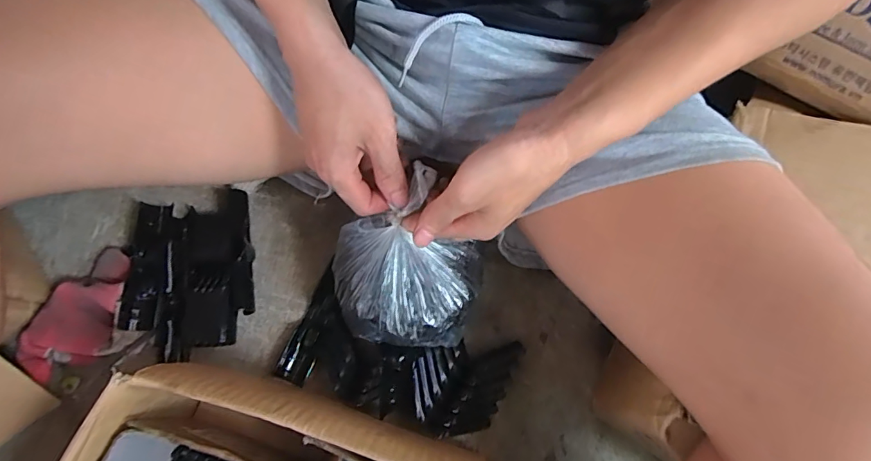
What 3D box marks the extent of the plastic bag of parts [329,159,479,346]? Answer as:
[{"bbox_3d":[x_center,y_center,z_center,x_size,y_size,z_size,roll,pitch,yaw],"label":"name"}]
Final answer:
[{"bbox_3d":[-0.024,0.022,0.417,0.133,0.080,0.157,15,91,4],"label":"plastic bag of parts"}]

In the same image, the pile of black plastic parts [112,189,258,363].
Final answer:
[{"bbox_3d":[-0.250,0.046,0.468,0.120,0.030,0.155,-9,71,-5],"label":"pile of black plastic parts"}]

